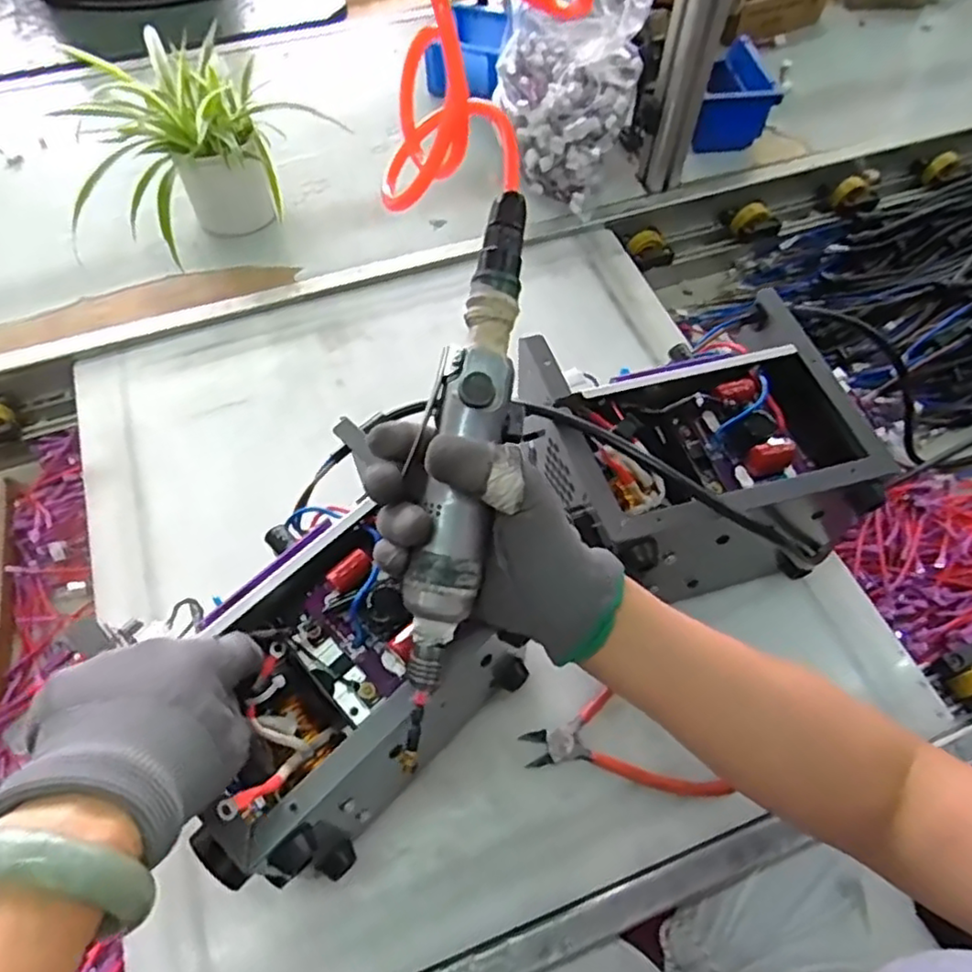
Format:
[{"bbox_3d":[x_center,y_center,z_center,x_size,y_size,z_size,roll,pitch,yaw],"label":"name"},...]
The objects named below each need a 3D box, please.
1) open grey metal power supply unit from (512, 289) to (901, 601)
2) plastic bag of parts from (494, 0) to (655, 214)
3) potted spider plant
[{"bbox_3d":[0.149,-0.018,0.516,0.232,0.147,0.201,-10,60,-6],"label":"open grey metal power supply unit"},{"bbox_3d":[0.088,-0.444,0.732,0.150,0.187,0.154,10,60,5],"label":"plastic bag of parts"},{"bbox_3d":[-0.318,-0.338,0.709,0.176,0.159,0.206,21,62,11],"label":"potted spider plant"}]

